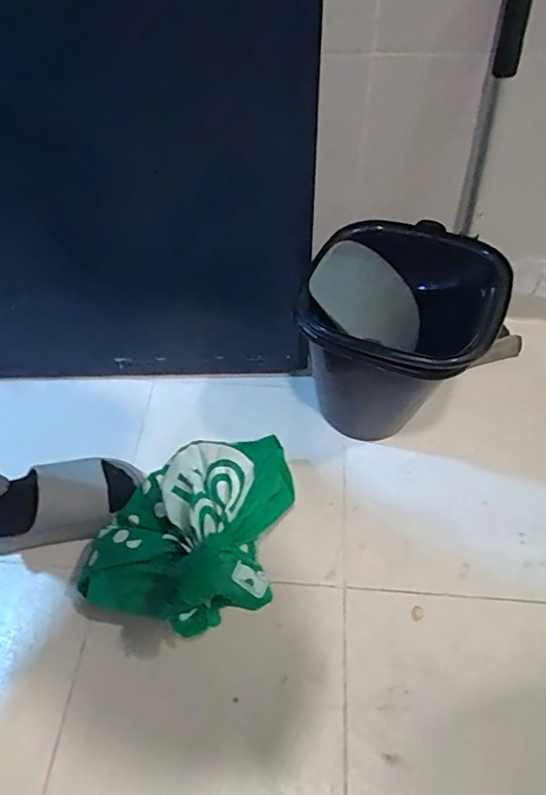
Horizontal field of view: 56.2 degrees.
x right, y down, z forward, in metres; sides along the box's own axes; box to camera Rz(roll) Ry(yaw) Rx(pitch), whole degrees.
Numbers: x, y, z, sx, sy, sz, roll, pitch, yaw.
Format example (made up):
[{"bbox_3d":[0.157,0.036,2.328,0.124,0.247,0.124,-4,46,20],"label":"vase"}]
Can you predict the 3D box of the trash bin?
[{"bbox_3d":[0.148,-0.066,0.678,0.212,0.230,0.216,20,57,15],"label":"trash bin"}]

